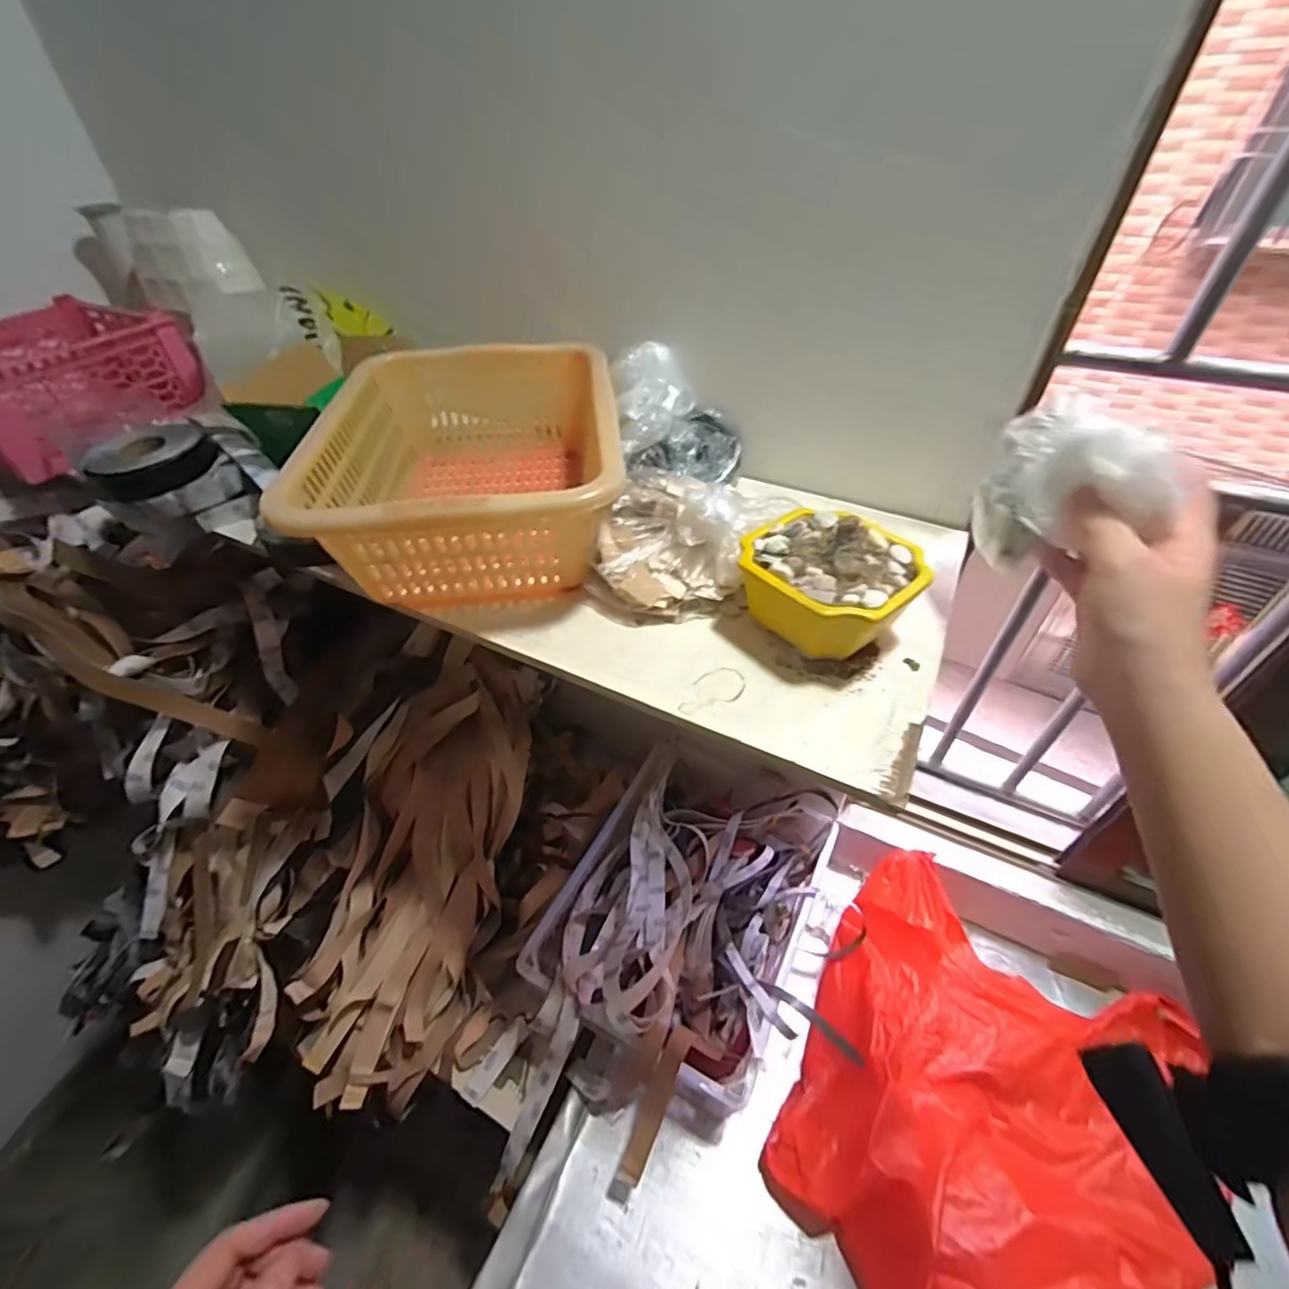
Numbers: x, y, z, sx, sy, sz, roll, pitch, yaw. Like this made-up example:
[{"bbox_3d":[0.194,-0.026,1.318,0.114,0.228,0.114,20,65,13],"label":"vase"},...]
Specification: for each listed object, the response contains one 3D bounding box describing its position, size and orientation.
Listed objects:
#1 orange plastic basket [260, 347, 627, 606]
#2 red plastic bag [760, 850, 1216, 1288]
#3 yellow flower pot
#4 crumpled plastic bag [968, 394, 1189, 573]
[{"bbox_3d":[-0.141,-0.149,0.476,0.225,0.104,0.297,-5,43,-5],"label":"orange plastic basket"},{"bbox_3d":[0.396,0.523,0.630,0.408,0.123,0.422,22,47,22],"label":"red plastic bag"},{"bbox_3d":[0.124,-0.044,0.384,0.106,0.083,0.107,-25,48,-25],"label":"yellow flower pot"},{"bbox_3d":[0.246,-0.091,0.340,0.034,0.096,0.102,-7,43,-7],"label":"crumpled plastic bag"}]

